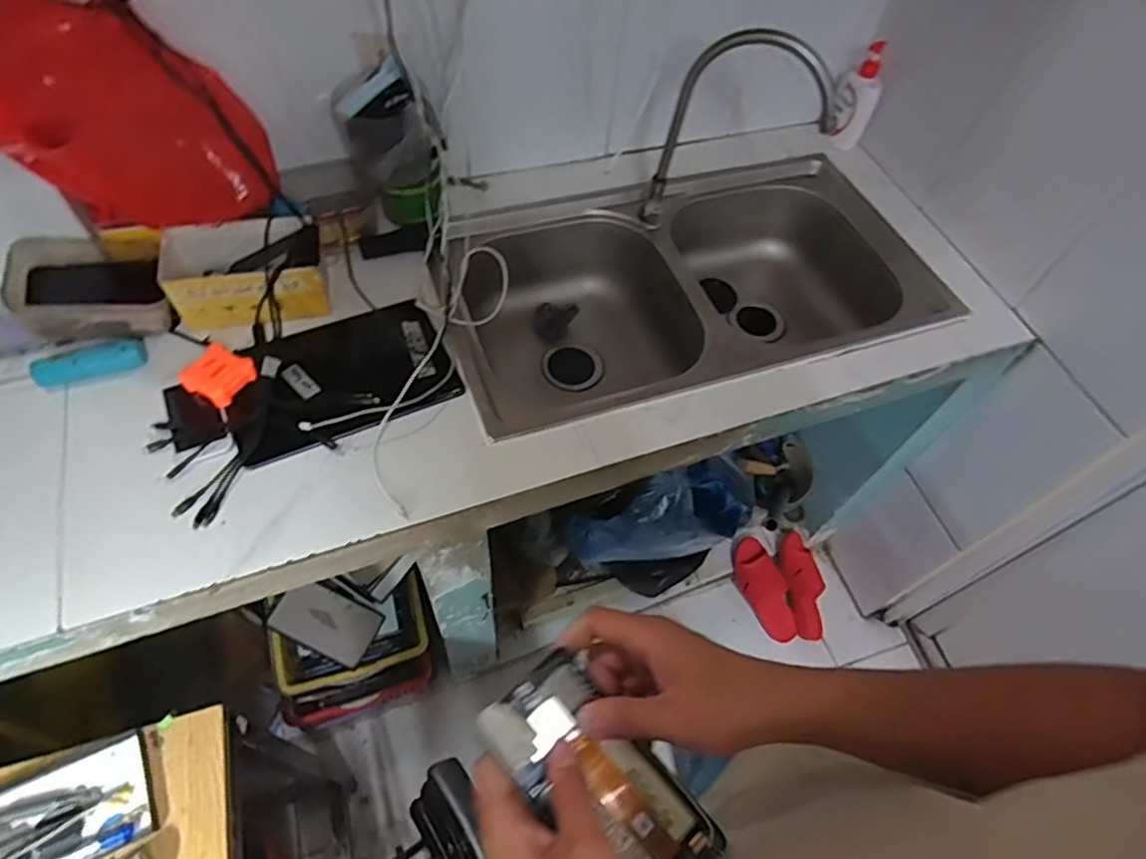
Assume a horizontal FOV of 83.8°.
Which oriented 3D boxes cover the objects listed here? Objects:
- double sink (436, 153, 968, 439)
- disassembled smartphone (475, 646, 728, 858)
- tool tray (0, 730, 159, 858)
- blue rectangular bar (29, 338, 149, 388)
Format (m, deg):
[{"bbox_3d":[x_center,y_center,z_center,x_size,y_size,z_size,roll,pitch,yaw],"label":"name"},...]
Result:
[{"bbox_3d":[0.165,-0.212,1.078,0.738,0.205,0.401,-13,59,-13],"label":"double sink"},{"bbox_3d":[0.019,0.216,0.388,0.161,0.013,0.072,45,63,4],"label":"disassembled smartphone"},{"bbox_3d":[-0.518,0.397,0.622,0.191,0.031,0.126,-23,62,-18],"label":"tool tray"},{"bbox_3d":[-0.605,-0.084,0.800,0.119,0.036,0.032,-21,62,-17],"label":"blue rectangular bar"}]

